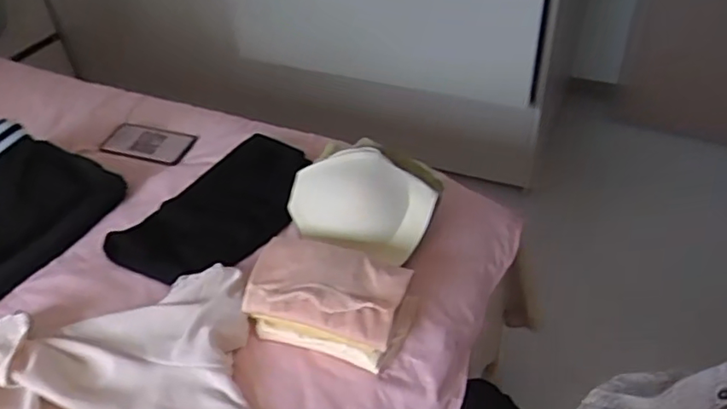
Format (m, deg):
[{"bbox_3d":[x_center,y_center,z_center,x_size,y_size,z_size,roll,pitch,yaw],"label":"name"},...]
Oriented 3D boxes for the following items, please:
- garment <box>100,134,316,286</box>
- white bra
[{"bbox_3d":[-0.207,0.005,0.878,0.183,0.049,0.297,22,48,26],"label":"garment"},{"bbox_3d":[0.002,-0.010,0.822,0.183,0.097,0.129,19,46,24],"label":"white bra"}]

